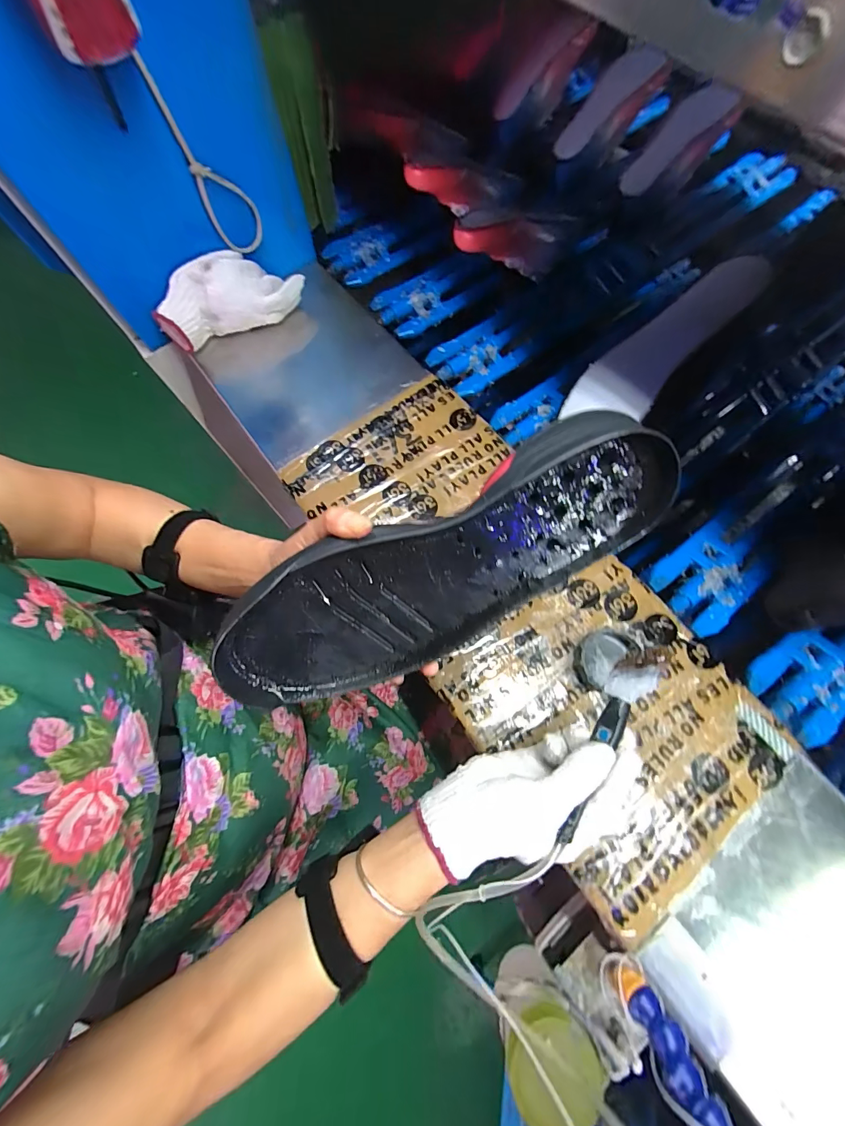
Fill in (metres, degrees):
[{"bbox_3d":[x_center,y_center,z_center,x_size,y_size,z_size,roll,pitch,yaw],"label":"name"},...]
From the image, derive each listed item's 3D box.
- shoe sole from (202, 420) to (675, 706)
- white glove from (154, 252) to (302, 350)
[{"bbox_3d":[0.021,0.007,0.267,0.307,0.108,0.026,-25,28,1],"label":"shoe sole"},{"bbox_3d":[-0.253,-0.350,0.528,0.189,0.072,0.066,-26,73,-8],"label":"white glove"}]

